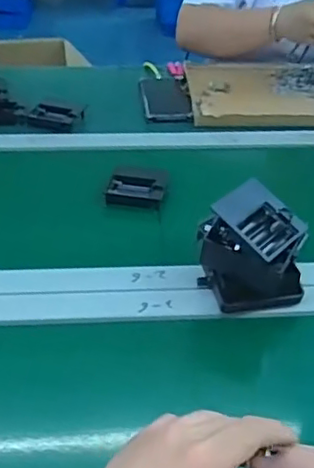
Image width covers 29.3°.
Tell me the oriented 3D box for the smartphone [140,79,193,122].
[{"bbox_3d":[0.013,-0.245,1.080,0.080,0.014,0.183,-1,37,-6],"label":"smartphone"}]

